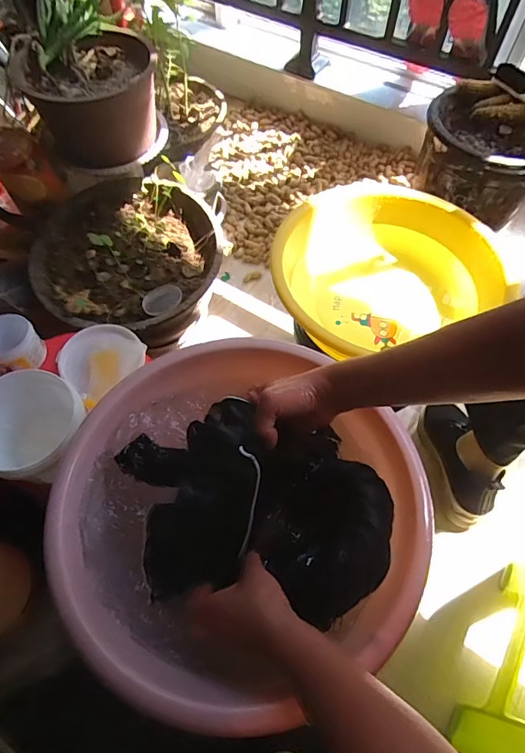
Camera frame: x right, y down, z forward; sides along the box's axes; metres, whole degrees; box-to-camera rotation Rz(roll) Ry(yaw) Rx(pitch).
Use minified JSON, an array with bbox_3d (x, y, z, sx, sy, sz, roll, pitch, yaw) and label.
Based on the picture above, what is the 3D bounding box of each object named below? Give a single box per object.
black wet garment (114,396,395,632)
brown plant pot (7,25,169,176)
[{"bbox_3d":[-0.015,0.127,0.433,0.285,0.107,0.182,8,62,4],"label":"black wet garment"},{"bbox_3d":[-0.295,-0.483,0.776,0.218,0.153,0.199,0,61,0],"label":"brown plant pot"}]

